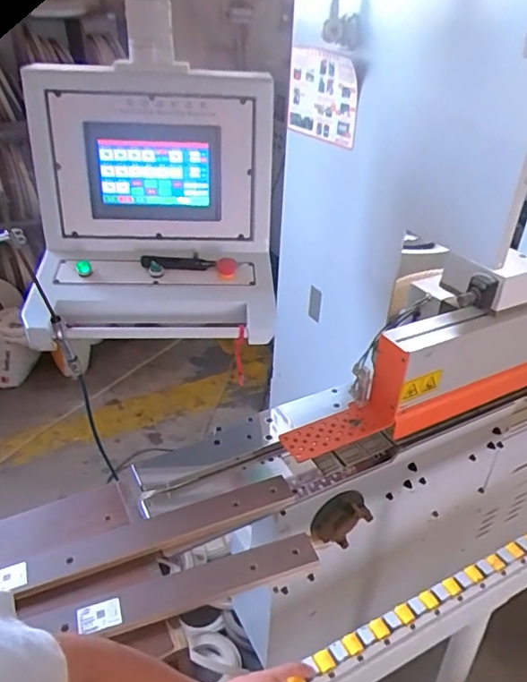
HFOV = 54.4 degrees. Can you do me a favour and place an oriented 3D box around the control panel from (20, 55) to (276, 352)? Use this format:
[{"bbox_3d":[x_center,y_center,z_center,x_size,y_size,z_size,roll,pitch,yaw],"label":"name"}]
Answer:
[{"bbox_3d":[-0.239,-0.313,1.107,0.511,0.418,0.511,0,33,-3],"label":"control panel"}]

